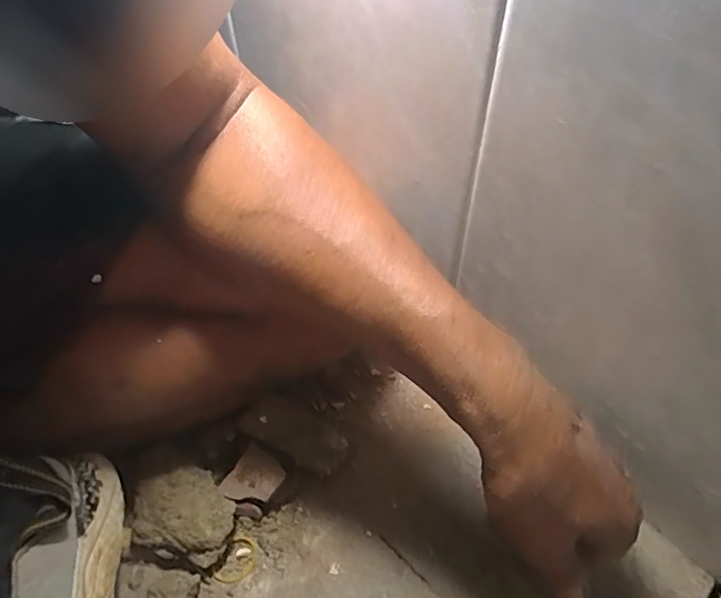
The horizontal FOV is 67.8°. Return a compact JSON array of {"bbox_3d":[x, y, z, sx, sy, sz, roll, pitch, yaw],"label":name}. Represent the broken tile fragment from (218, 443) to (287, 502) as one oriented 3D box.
[{"bbox_3d":[-0.079,0.133,0.394,0.036,0.004,0.039,29,65,19],"label":"broken tile fragment"}]

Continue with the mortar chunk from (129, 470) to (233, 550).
[{"bbox_3d":[-0.127,0.153,0.385,0.070,0.029,0.051,-1,54,1],"label":"mortar chunk"}]

